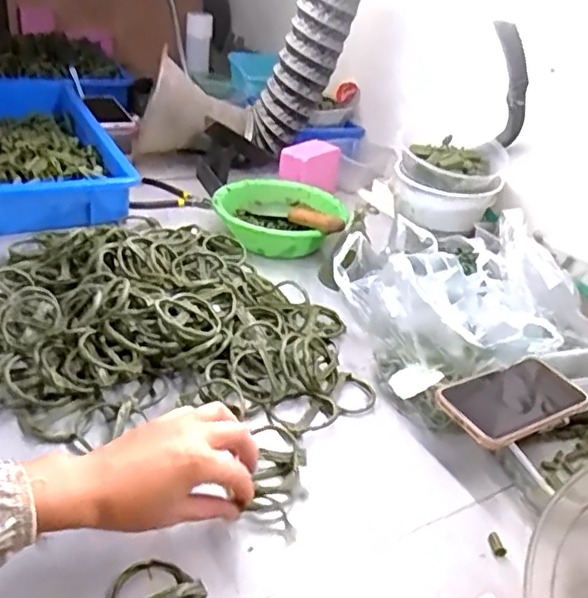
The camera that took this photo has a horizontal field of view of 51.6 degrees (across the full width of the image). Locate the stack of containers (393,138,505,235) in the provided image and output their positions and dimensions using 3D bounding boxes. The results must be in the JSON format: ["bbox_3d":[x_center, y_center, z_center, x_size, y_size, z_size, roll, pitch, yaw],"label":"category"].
[{"bbox_3d":[0.242,-0.185,0.969,0.165,0.105,0.142,14,33,11],"label":"stack of containers"}]

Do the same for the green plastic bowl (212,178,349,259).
[{"bbox_3d":[-0.022,-0.128,0.934,0.188,0.077,0.171,5,32,-3],"label":"green plastic bowl"}]

